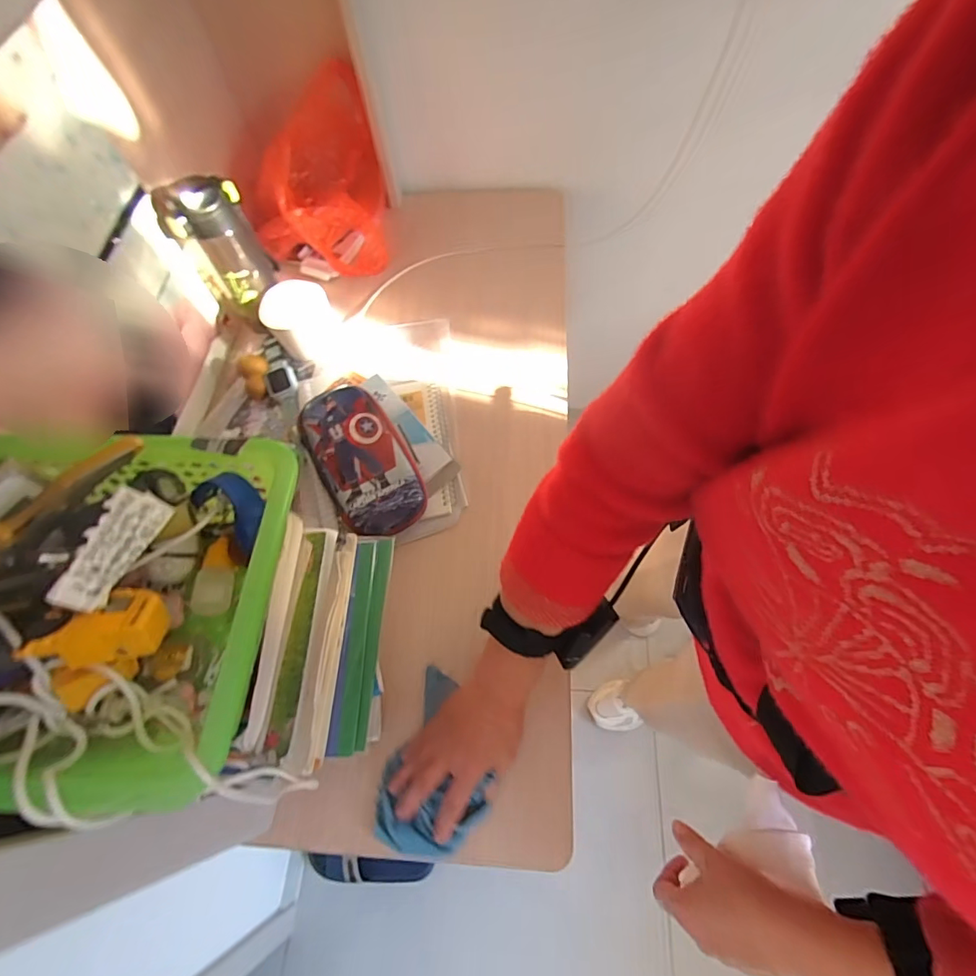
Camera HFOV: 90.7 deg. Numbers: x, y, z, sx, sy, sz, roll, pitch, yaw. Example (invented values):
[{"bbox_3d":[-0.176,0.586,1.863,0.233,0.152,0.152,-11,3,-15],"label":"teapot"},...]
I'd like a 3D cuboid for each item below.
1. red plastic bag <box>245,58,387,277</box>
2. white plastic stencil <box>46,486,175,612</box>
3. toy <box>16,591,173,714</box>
[{"bbox_3d":[-0.277,-0.476,0.760,0.213,0.202,0.206,-14,64,-3],"label":"red plastic bag"},{"bbox_3d":[-0.224,0.036,0.289,0.004,0.032,0.072,-1,58,39],"label":"white plastic stencil"},{"bbox_3d":[-0.228,0.089,0.282,0.067,0.033,0.043,-36,68,-13],"label":"toy"}]

